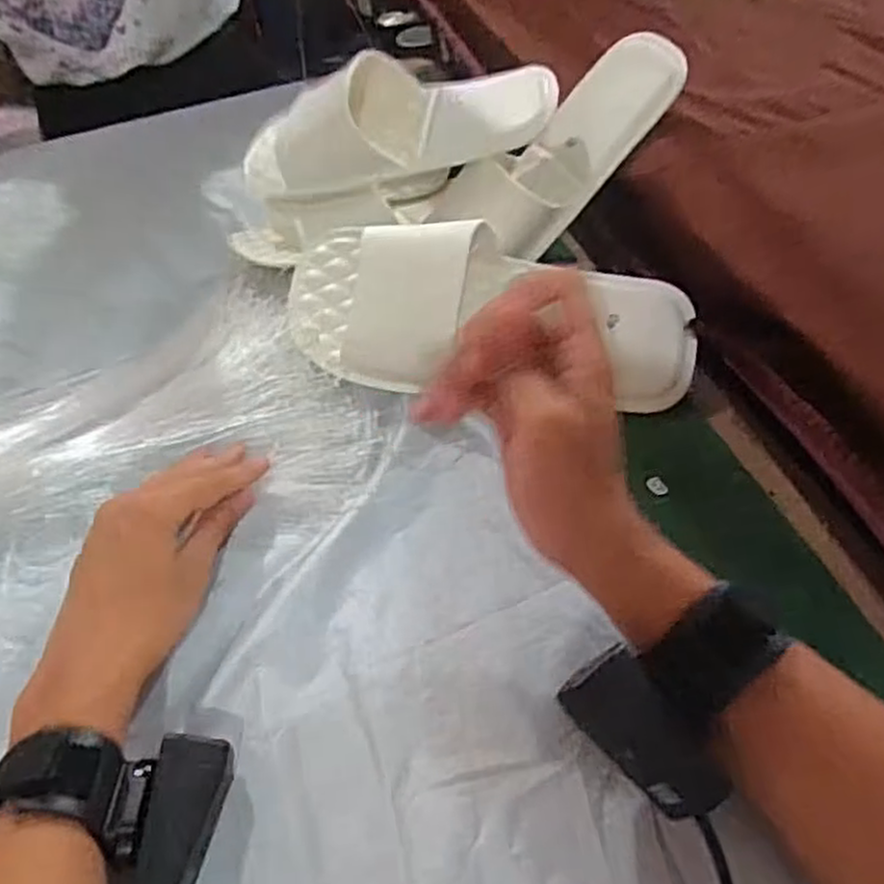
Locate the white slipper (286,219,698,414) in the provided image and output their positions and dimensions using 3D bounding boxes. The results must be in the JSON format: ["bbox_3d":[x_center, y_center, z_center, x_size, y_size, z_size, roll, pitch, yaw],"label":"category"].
[{"bbox_3d":[0.024,-0.089,0.504,0.279,0.089,0.104,10,51,16],"label":"white slipper"}]

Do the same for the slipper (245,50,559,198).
[{"bbox_3d":[-0.036,-0.252,0.576,0.235,0.069,0.094,2,49,9],"label":"slipper"}]

